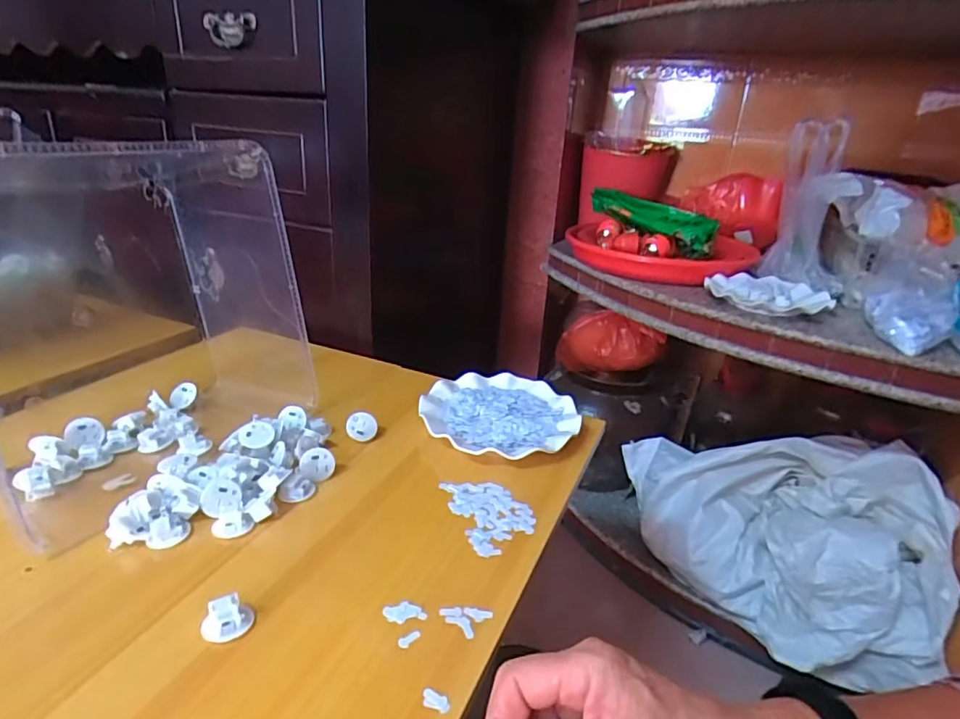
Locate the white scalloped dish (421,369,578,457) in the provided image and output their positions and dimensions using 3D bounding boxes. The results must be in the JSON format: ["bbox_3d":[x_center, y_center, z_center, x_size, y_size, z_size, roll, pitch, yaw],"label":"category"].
[{"bbox_3d":[0.023,0.068,0.677,0.180,0.027,0.178,3,24,-1],"label":"white scalloped dish"}]

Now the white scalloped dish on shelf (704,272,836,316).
[{"bbox_3d":[0.464,-0.108,0.912,0.180,0.025,0.147,16,26,25],"label":"white scalloped dish on shelf"}]

